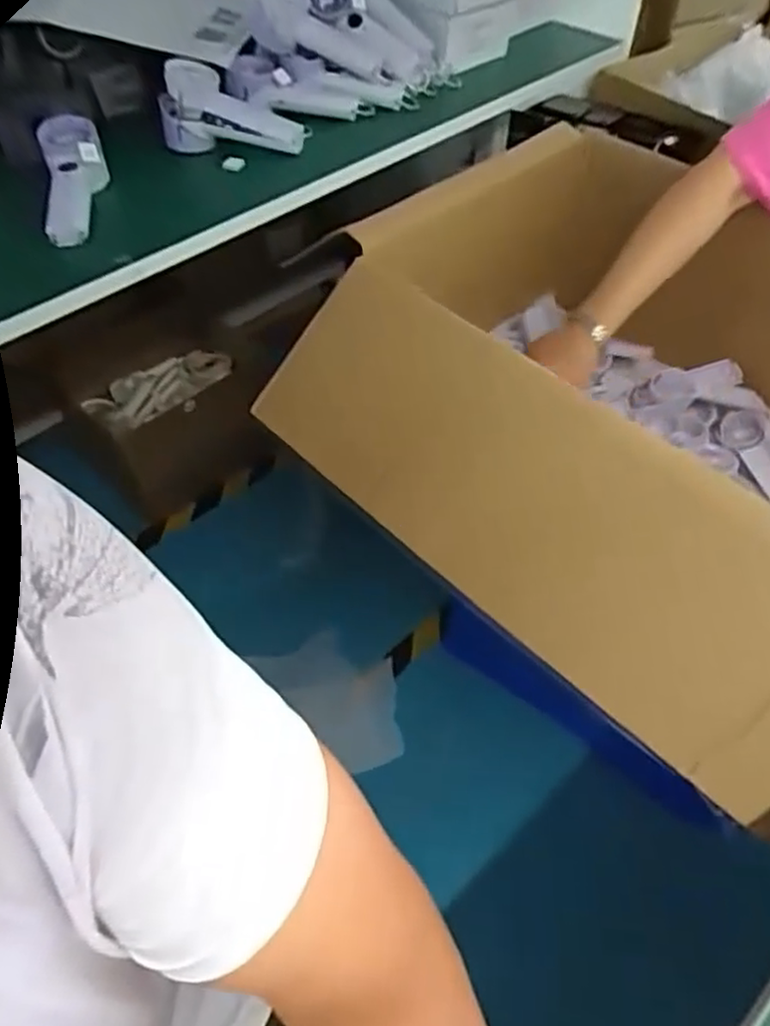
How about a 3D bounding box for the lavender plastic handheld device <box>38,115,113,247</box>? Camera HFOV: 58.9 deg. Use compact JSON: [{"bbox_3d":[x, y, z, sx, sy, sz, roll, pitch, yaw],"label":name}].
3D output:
[{"bbox_3d":[-0.341,-0.357,0.741,0.069,0.051,0.162,-3,75,-2],"label":"lavender plastic handheld device"}]

